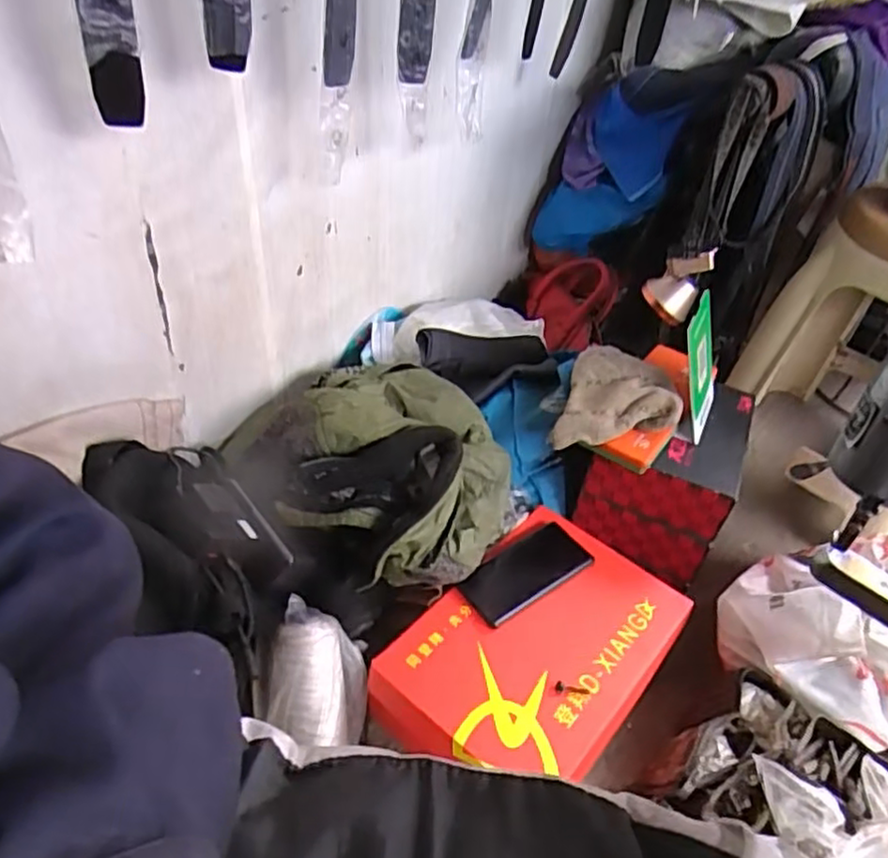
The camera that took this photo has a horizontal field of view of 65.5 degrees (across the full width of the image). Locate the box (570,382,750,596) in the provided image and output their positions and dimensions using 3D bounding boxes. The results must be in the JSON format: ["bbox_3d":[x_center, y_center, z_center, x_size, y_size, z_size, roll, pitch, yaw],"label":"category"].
[{"bbox_3d":[0.270,0.047,0.847,0.153,0.139,0.195,20,44,17],"label":"box"}]

